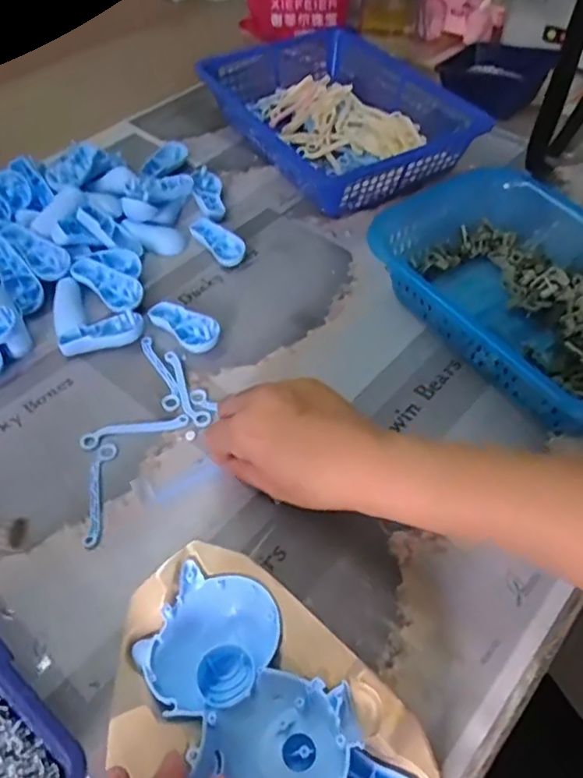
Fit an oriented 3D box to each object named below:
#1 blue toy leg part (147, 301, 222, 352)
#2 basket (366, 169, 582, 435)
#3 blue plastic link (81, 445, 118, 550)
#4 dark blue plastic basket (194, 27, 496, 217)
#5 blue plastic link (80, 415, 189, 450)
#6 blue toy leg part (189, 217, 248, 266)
[{"bbox_3d":[-0.089,-0.053,0.508,0.066,0.014,0.035,38,60,25],"label":"blue toy leg part"},{"bbox_3d":[0.196,-0.072,0.492,0.181,0.072,0.247,-27,57,-21],"label":"basket"},{"bbox_3d":[-0.137,0.072,0.419,0.017,0.004,0.080,1,52,-1],"label":"blue plastic link"},{"bbox_3d":[0.049,-0.303,0.674,0.206,0.066,0.276,-28,58,-21],"label":"dark blue plastic basket"},{"bbox_3d":[-0.118,0.031,0.451,0.079,0.004,0.014,-14,54,-12],"label":"blue plastic link"},{"bbox_3d":[-0.072,-0.141,0.578,0.068,0.016,0.029,37,60,24],"label":"blue toy leg part"}]

